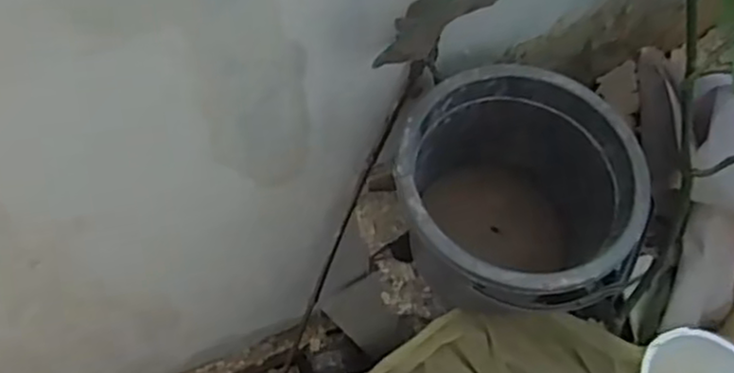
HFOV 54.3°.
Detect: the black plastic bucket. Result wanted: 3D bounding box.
[{"bbox_3d":[0.190,0.049,0.949,0.296,0.271,0.275,0,62,0],"label":"black plastic bucket"}]

